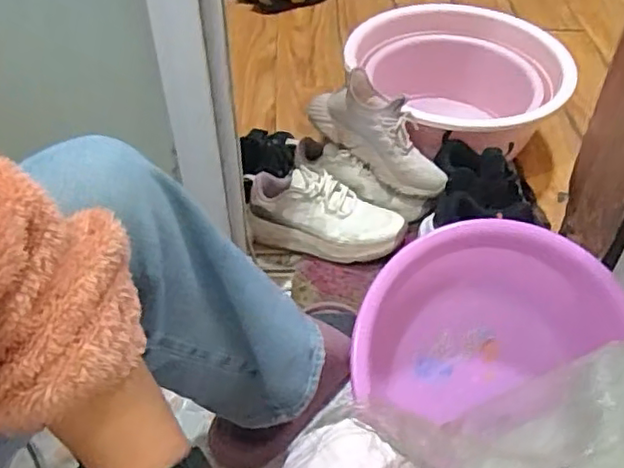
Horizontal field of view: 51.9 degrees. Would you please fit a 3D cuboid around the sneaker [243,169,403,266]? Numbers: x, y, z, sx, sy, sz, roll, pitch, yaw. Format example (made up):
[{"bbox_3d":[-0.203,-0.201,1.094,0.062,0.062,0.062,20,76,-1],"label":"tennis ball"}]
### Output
[{"bbox_3d":[0.016,-0.031,0.988,0.242,0.088,0.099,10,47,11],"label":"sneaker"}]

